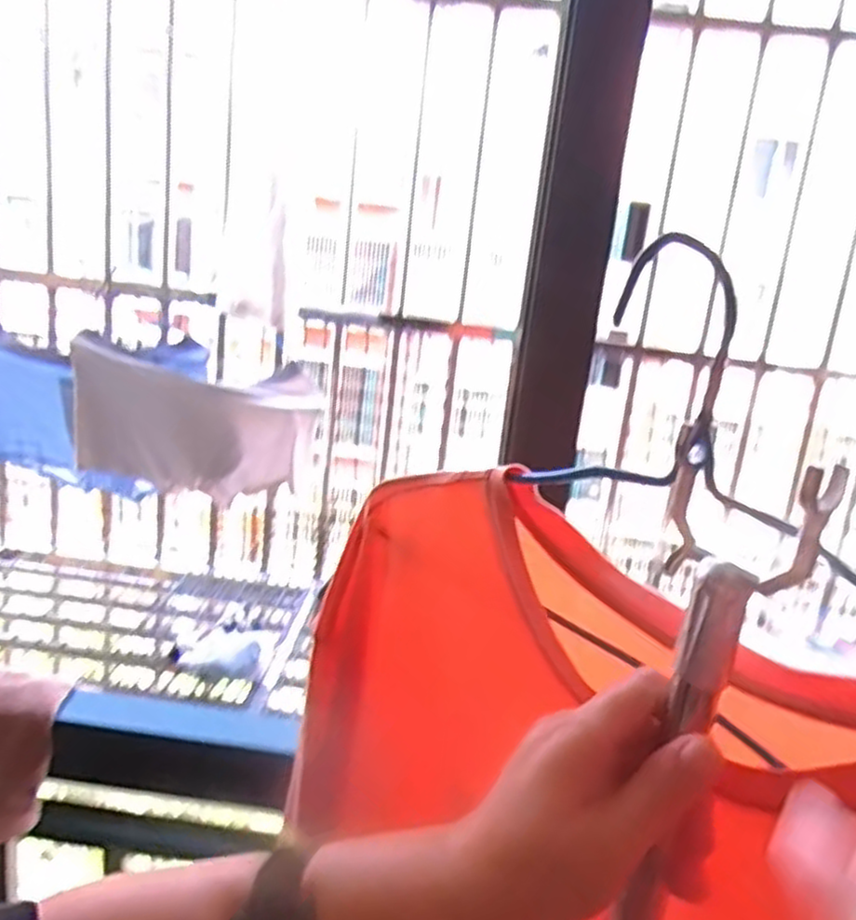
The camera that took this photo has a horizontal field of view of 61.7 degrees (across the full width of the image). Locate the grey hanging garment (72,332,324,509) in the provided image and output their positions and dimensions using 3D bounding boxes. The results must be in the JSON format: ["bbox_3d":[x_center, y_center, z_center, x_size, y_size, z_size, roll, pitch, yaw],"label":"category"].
[{"bbox_3d":[-0.388,-0.049,1.195,0.406,0.230,0.147,5,14,-9],"label":"grey hanging garment"}]

